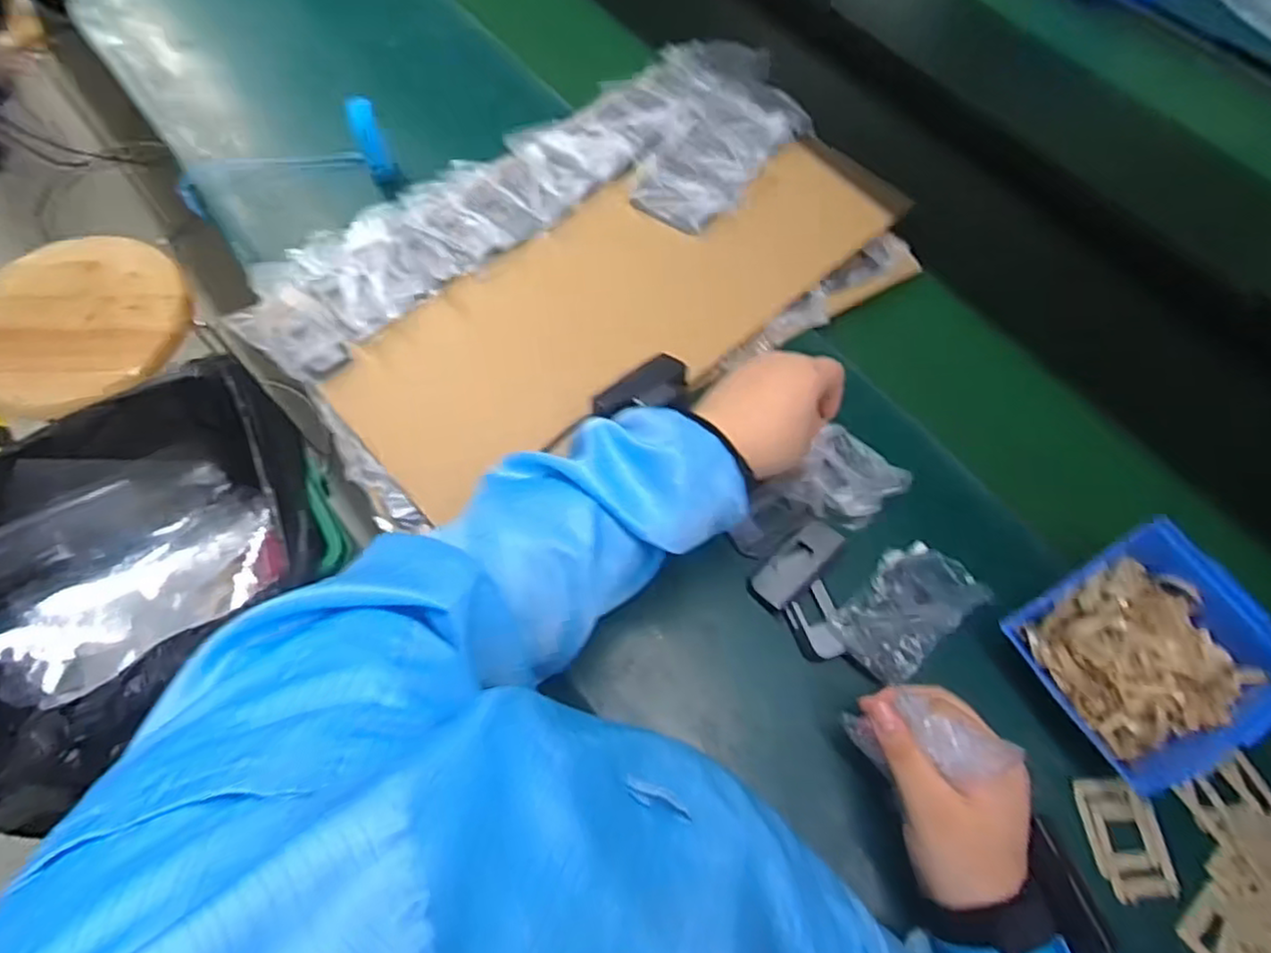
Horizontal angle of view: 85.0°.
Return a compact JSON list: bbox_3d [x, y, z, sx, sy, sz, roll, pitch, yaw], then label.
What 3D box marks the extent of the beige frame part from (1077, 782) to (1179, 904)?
[{"bbox_3d":[0.307,0.225,0.431,0.044,0.011,0.067,-4,65,-4],"label":"beige frame part"}]

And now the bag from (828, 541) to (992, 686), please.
[{"bbox_3d":[0.189,0.092,0.485,0.101,0.017,0.064,-38,72,-17],"label":"bag"}]

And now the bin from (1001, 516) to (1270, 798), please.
[{"bbox_3d":[0.327,0.119,0.449,0.132,0.063,0.130,-28,69,-14],"label":"bin"}]

